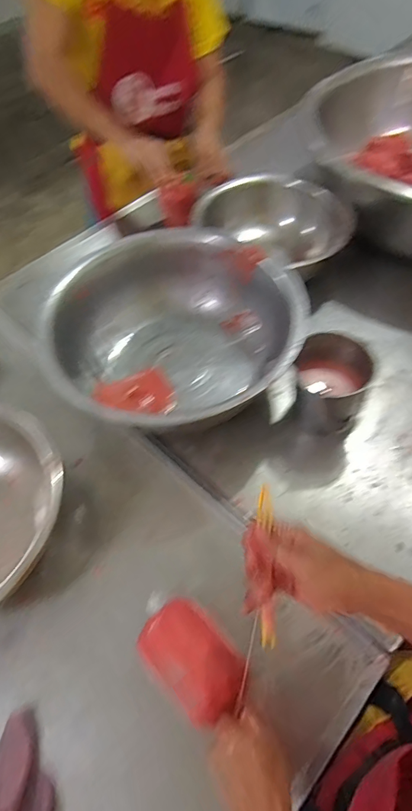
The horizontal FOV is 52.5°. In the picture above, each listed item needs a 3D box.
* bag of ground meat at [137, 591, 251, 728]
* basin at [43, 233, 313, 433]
[{"bbox_3d":[-0.024,0.305,0.526,0.088,0.061,0.156,-40,64,-21],"label":"bag of ground meat"},{"bbox_3d":[-0.047,-0.091,0.785,0.426,0.216,0.403,-1,57,2],"label":"basin"}]

